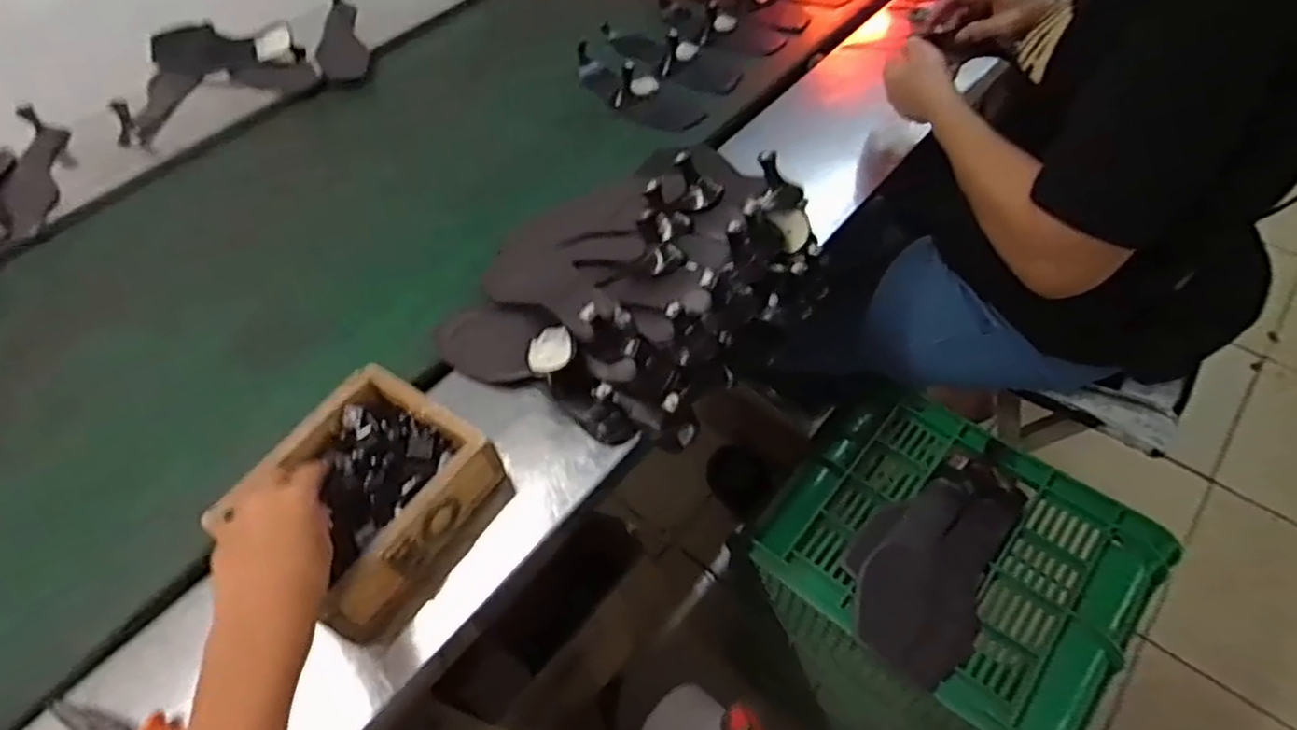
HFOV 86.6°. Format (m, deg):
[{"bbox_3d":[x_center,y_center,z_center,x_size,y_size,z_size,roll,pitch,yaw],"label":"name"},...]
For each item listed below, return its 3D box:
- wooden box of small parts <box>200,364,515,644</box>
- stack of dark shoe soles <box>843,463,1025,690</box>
[{"bbox_3d":[-0.231,0.115,0.583,0.156,0.090,0.173,26,59,22],"label":"wooden box of small parts"},{"bbox_3d":[0.316,0.201,0.770,0.141,0.070,0.267,24,59,21],"label":"stack of dark shoe soles"}]

